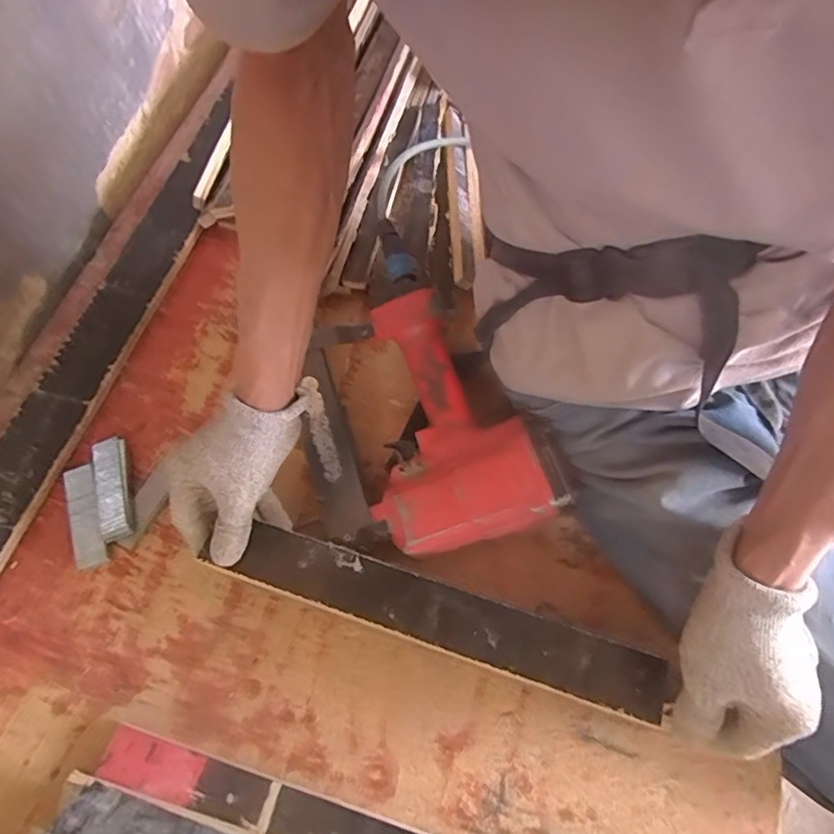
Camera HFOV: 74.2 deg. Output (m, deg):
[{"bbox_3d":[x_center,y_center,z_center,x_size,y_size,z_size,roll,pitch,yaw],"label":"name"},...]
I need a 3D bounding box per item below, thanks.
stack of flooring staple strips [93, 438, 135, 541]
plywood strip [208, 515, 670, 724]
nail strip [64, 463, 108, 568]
[{"bbox_3d":[-0.290,0.066,0.526,0.031,0.007,0.104,-17,66,-8],"label":"stack of flooring staple strips"},{"bbox_3d":[0.022,0.156,0.431,0.337,0.011,0.047,16,65,8],"label":"plywood strip"},{"bbox_3d":[-0.308,0.089,0.510,0.024,0.009,0.100,-21,66,-10],"label":"nail strip"}]

